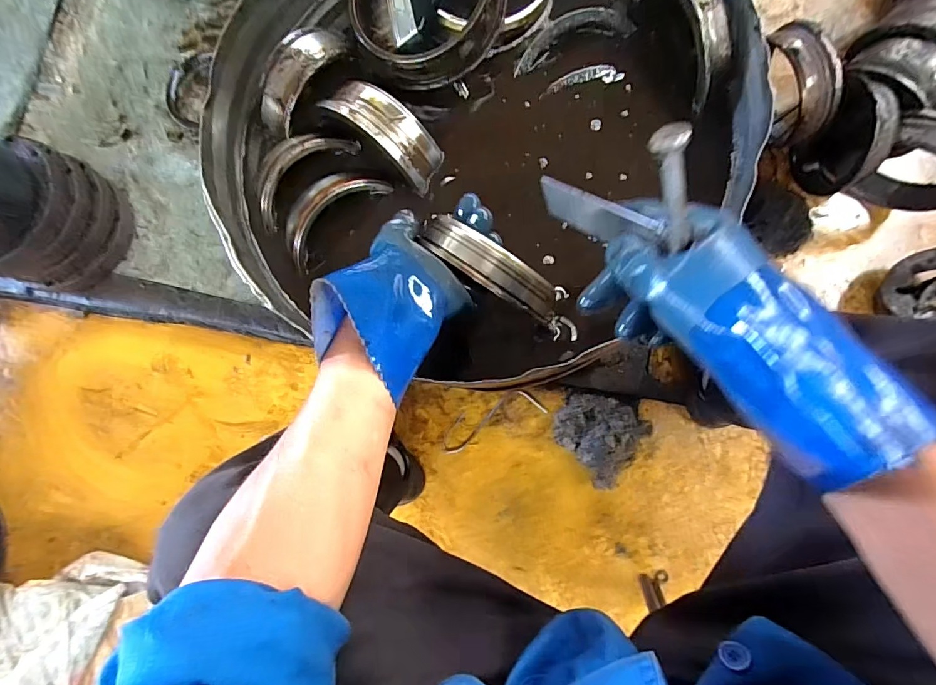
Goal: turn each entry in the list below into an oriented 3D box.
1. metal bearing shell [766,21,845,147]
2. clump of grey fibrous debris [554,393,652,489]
[{"bbox_3d":[0.543,-0.430,0.750,0.061,0.149,0.172,-25,80,3],"label":"metal bearing shell"},{"bbox_3d":[0.236,0.159,0.781,0.154,0.074,0.148,-1,82,7],"label":"clump of grey fibrous debris"}]

